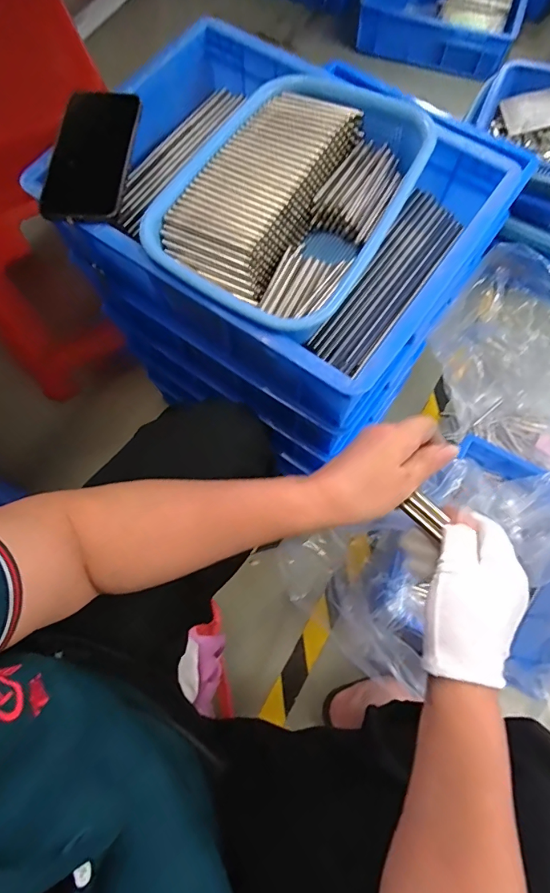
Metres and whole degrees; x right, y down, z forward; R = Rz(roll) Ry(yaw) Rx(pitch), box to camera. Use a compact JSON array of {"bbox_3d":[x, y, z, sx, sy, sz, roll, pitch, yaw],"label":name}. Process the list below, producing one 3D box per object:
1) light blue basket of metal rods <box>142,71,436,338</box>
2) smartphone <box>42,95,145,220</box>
[{"bbox_3d":[0.018,-0.247,0.458,0.205,0.069,0.285,30,75,9],"label":"light blue basket of metal rods"},{"bbox_3d":[-0.181,-0.287,0.434,0.077,0.015,0.150,3,73,2],"label":"smartphone"}]

